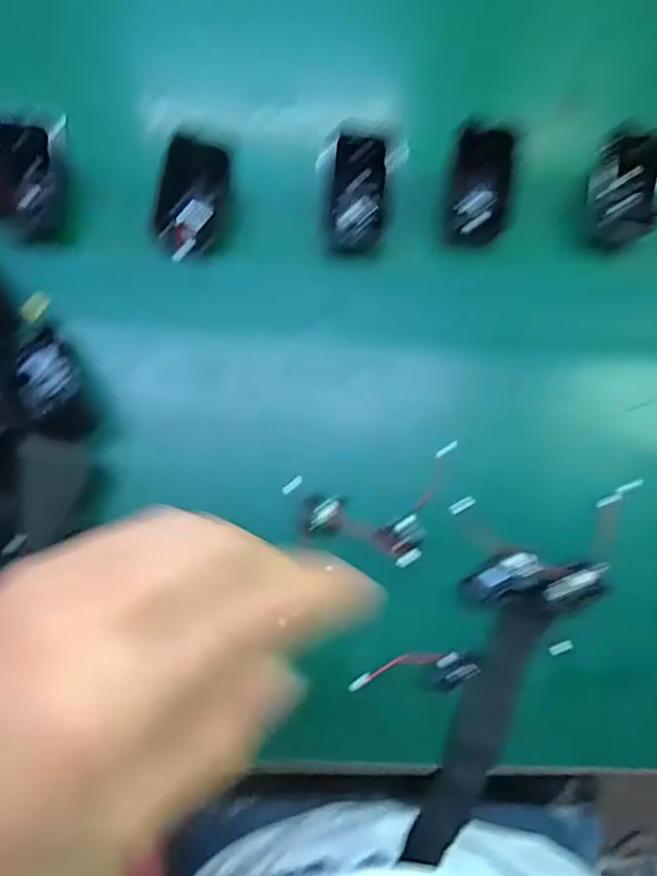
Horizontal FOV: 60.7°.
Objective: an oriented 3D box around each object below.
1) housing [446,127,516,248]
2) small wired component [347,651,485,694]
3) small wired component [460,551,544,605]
[{"bbox_3d":[0.101,-0.165,0.374,0.037,0.013,0.071,8,98,11],"label":"housing"},{"bbox_3d":[0.047,0.128,0.306,0.069,0.015,0.016,-4,77,-5],"label":"small wired component"},{"bbox_3d":[0.097,0.079,0.318,0.044,0.011,0.022,-21,79,-8],"label":"small wired component"}]

